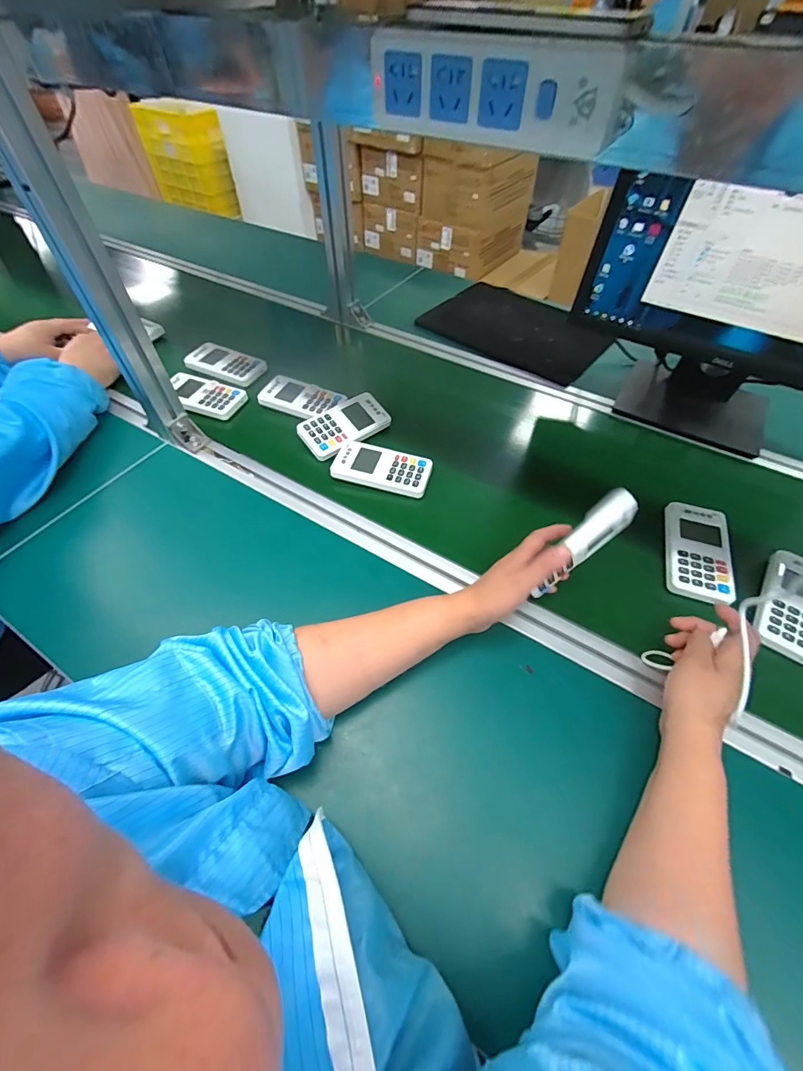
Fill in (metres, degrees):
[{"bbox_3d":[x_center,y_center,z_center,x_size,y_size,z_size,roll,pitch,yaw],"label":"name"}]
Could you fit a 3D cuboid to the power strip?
[{"bbox_3d":[0.059,-0.327,0.307,0.190,0.057,0.024,28,58,20],"label":"power strip"}]

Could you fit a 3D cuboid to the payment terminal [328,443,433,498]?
[{"bbox_3d":[-0.028,-0.098,0.602,0.138,0.020,0.071,12,54,9],"label":"payment terminal"}]

